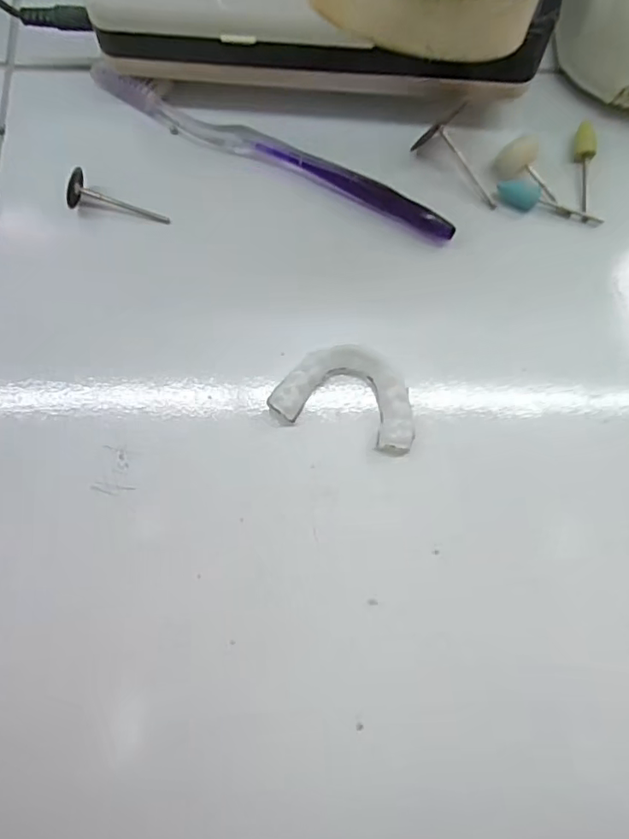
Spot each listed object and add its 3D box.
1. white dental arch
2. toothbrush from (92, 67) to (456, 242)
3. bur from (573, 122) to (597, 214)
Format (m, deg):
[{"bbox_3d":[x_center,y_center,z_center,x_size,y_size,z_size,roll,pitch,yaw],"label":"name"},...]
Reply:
[{"bbox_3d":[0.016,-0.011,0.238,0.060,0.009,0.039,19,78,4],"label":"white dental arch"},{"bbox_3d":[-0.021,-0.124,0.264,0.183,0.013,0.013,27,79,5],"label":"toothbrush"},{"bbox_3d":[0.128,-0.119,0.265,0.008,0.007,0.043,-2,91,-1],"label":"bur"}]

